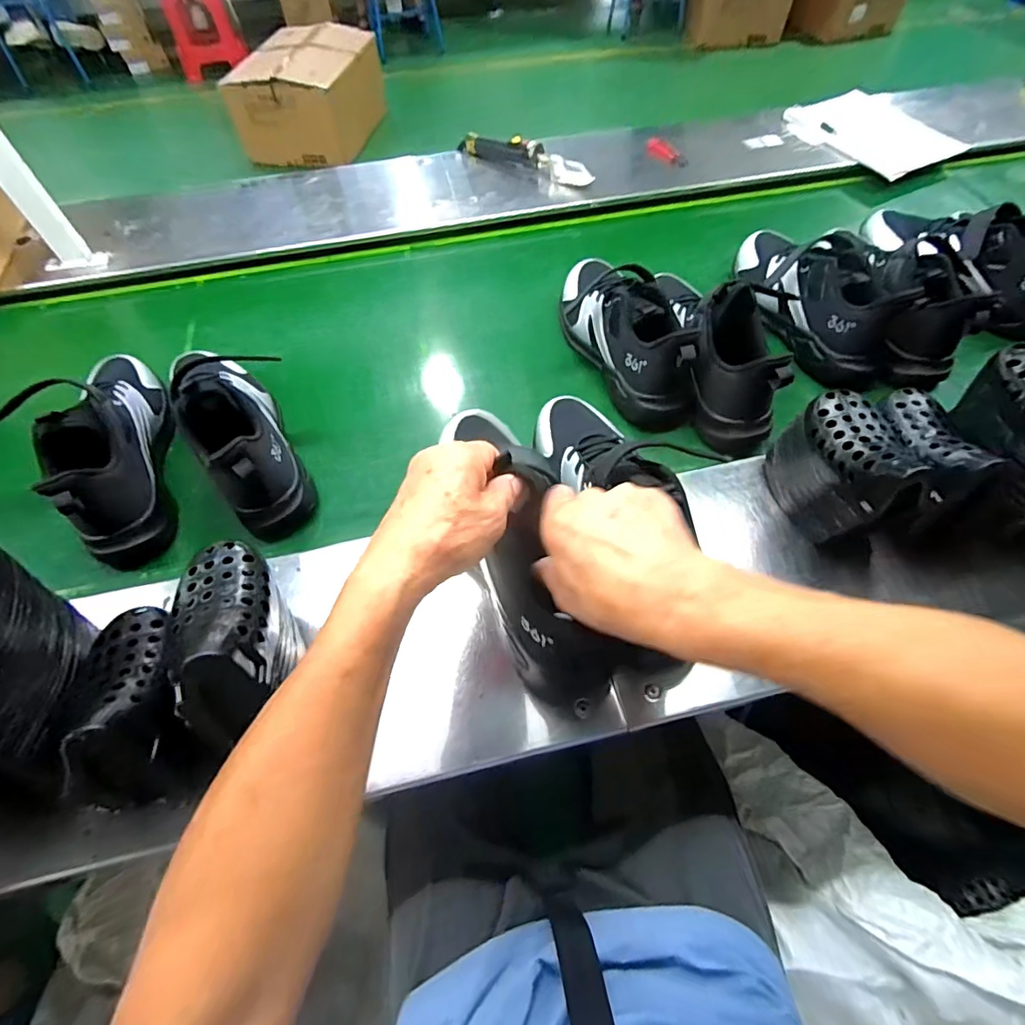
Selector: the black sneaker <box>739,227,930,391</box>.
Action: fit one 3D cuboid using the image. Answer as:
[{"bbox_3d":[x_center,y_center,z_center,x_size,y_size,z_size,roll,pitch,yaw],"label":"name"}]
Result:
[{"bbox_3d":[0.399,-0.306,0.677,0.114,0.111,0.273,-7,58,-3],"label":"black sneaker"}]

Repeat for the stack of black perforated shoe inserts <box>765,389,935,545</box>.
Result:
[{"bbox_3d":[0.293,-0.033,0.467,0.044,0.143,0.133,-9,58,-4],"label":"stack of black perforated shoe inserts"}]

